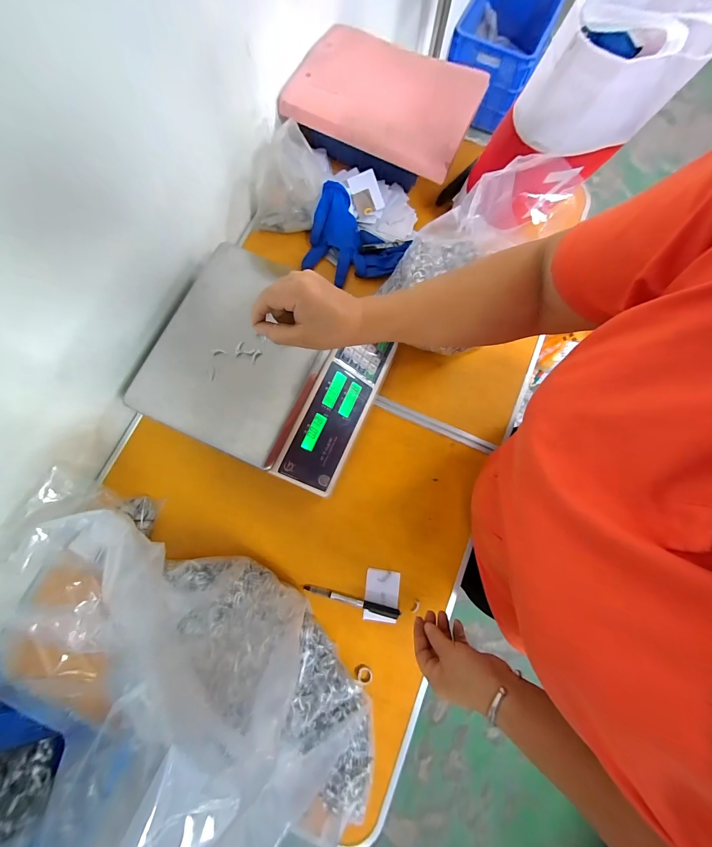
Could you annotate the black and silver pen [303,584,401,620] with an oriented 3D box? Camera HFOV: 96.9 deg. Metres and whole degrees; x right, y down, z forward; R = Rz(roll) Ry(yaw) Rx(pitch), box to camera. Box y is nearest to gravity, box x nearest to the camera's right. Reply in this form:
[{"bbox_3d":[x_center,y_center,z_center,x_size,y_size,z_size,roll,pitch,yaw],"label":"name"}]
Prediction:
[{"bbox_3d":[-0.007,0.277,0.491,0.153,0.007,0.015,15,79,2],"label":"black and silver pen"}]

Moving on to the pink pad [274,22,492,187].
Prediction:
[{"bbox_3d":[0.053,-0.586,0.559,0.312,0.033,0.222,24,79,3],"label":"pink pad"}]

